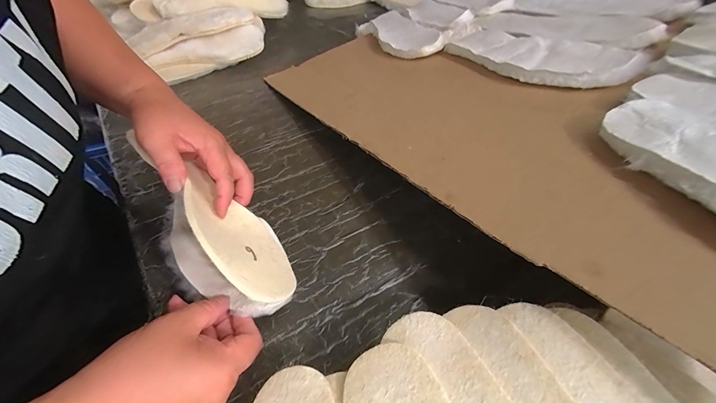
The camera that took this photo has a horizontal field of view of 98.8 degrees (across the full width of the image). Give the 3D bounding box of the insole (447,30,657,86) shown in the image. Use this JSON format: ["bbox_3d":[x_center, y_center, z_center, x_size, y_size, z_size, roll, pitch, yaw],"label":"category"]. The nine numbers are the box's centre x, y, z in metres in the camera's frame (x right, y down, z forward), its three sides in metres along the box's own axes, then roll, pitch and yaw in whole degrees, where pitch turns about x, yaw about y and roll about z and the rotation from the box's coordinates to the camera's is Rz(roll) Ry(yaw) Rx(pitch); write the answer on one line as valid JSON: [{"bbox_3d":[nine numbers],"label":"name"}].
[{"bbox_3d":[0.229,-0.203,0.422,0.096,0.016,0.257,-33,44,-13],"label":"insole"}]

